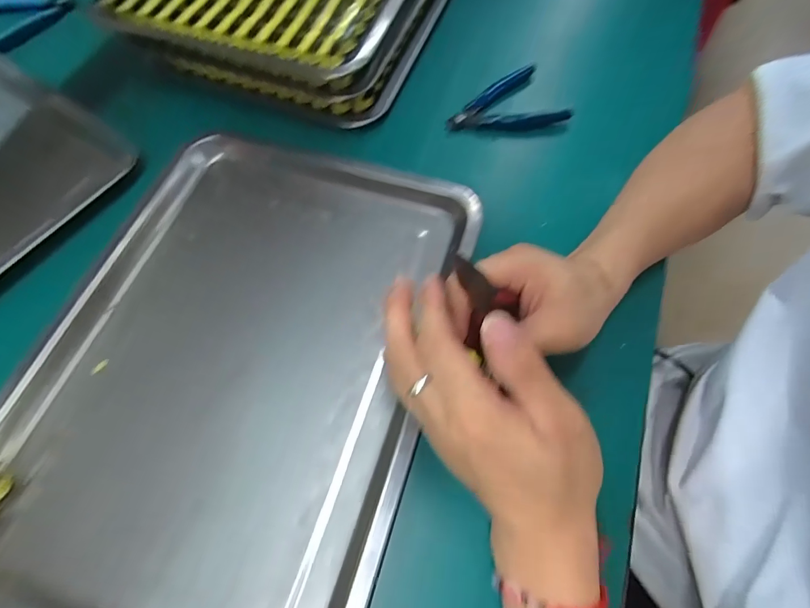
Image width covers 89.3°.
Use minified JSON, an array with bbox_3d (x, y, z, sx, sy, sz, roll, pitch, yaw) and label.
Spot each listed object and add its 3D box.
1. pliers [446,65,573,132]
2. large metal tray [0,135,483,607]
[{"bbox_3d":[0.101,-0.195,0.414,0.113,0.018,0.077,-25,69,-11],"label":"pliers"},{"bbox_3d":[-0.132,0.039,0.314,0.296,0.029,0.381,16,67,6],"label":"large metal tray"}]

